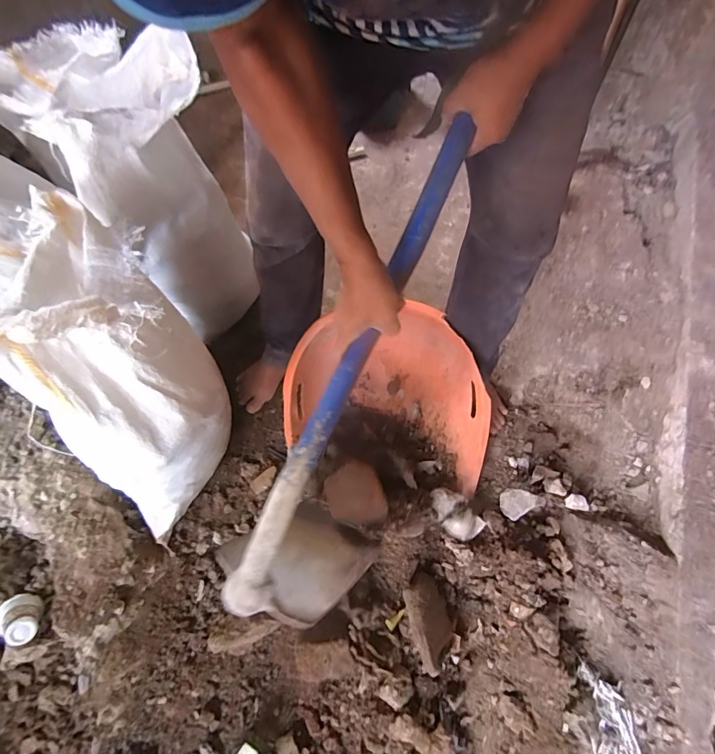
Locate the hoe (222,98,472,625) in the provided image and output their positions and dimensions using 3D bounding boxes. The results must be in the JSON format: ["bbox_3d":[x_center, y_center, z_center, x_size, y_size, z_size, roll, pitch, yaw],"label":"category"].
[{"bbox_3d":[0.022,0.002,0.602,0.146,0.273,0.645,19,97,9],"label":"hoe"}]

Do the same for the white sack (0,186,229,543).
[{"bbox_3d":[-0.371,0.033,0.679,0.244,0.572,0.253,-20,40,-12],"label":"white sack"}]

